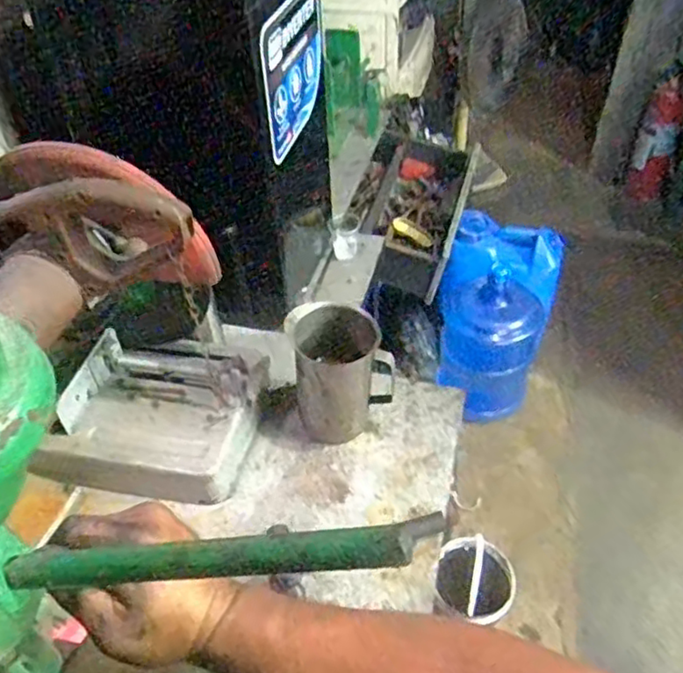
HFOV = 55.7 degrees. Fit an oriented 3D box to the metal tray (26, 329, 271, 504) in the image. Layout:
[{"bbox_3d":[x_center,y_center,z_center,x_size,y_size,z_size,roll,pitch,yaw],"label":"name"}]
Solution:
[{"bbox_3d":[-0.287,0.110,0.989,0.307,0.068,0.249,8,65,3],"label":"metal tray"}]

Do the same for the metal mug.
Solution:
[{"bbox_3d":[0.006,0.055,0.980,0.154,0.213,0.108,-14,47,-11],"label":"metal mug"}]

